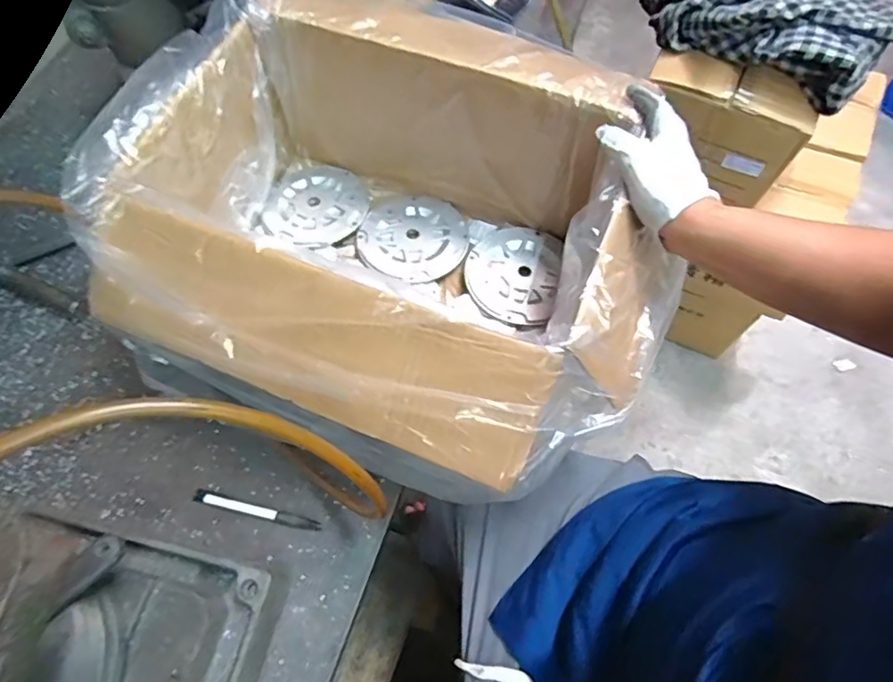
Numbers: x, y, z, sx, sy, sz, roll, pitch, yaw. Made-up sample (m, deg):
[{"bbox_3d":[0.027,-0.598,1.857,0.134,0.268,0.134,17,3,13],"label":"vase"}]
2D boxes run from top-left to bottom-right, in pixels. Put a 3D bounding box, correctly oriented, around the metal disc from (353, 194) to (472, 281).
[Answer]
[{"bbox_3d":[-0.039,-0.133,0.700,0.133,0.016,0.131,-1,65,2],"label":"metal disc"}]

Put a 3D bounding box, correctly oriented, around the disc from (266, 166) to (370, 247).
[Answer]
[{"bbox_3d":[-0.167,-0.177,0.719,0.126,0.011,0.126,-1,65,2],"label":"disc"}]

